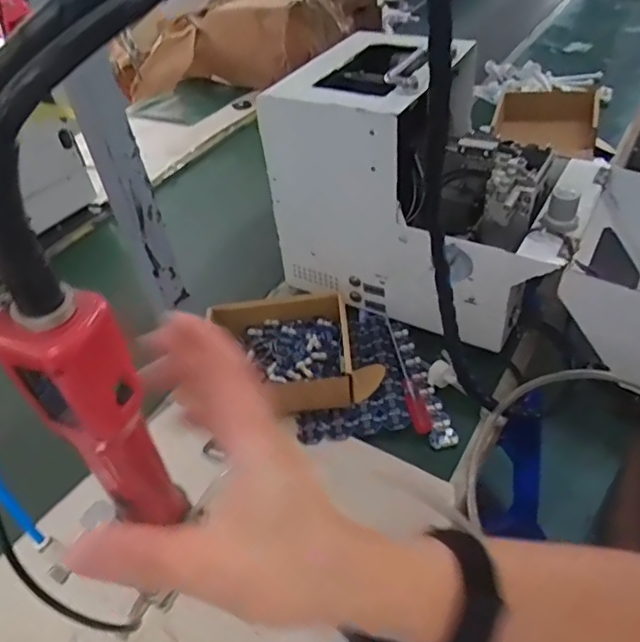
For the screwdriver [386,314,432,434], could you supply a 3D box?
[{"bbox_3d":[0.093,0.052,0.639,0.019,0.015,0.167,-11,43,-5],"label":"screwdriver"}]

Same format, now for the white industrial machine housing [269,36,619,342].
[{"bbox_3d":[0.136,-0.152,0.669,0.328,0.271,0.209,21,49,26],"label":"white industrial machine housing"}]

